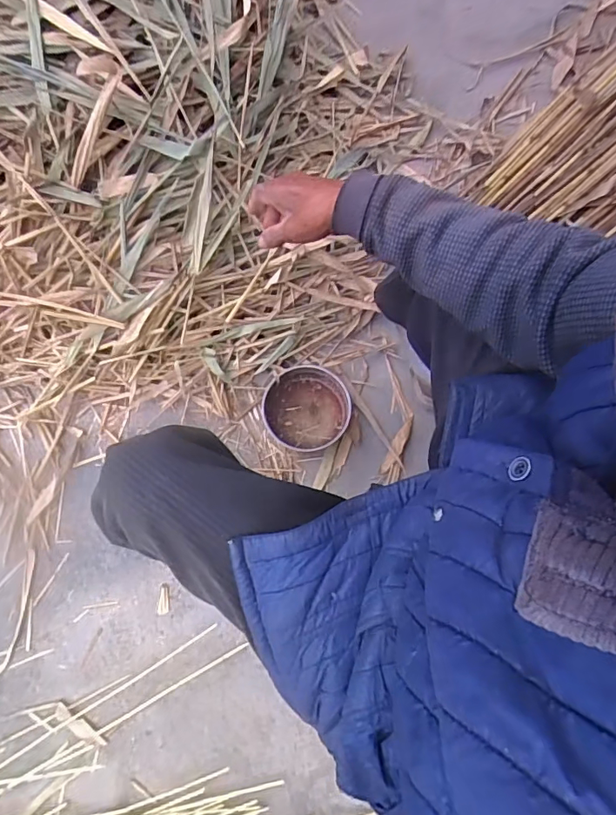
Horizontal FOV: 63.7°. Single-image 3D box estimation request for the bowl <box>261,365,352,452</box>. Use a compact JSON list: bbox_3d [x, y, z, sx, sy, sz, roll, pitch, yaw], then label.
[{"bbox_3d":[-0.001,0.006,0.940,0.164,0.057,0.156,-31,80,-8],"label":"bowl"}]

